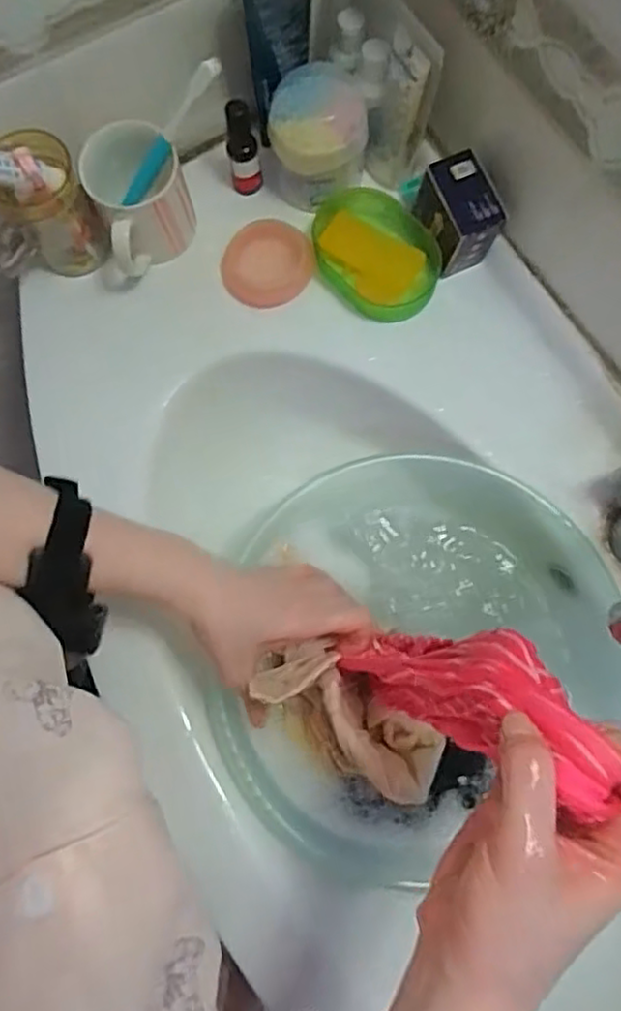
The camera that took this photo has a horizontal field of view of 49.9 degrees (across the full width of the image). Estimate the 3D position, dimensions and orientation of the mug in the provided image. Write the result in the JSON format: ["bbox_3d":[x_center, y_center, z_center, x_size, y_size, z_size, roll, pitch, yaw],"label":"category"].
[{"bbox_3d":[-0.143,-0.257,0.572,0.077,0.088,0.084,0,77,0],"label":"mug"}]

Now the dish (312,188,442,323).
[{"bbox_3d":[0.058,-0.225,0.591,0.086,0.035,0.121,-34,80,-7],"label":"dish"}]

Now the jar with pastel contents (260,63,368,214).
[{"bbox_3d":[0.002,-0.316,0.577,0.086,0.083,0.080,0,77,0],"label":"jar with pastel contents"}]

